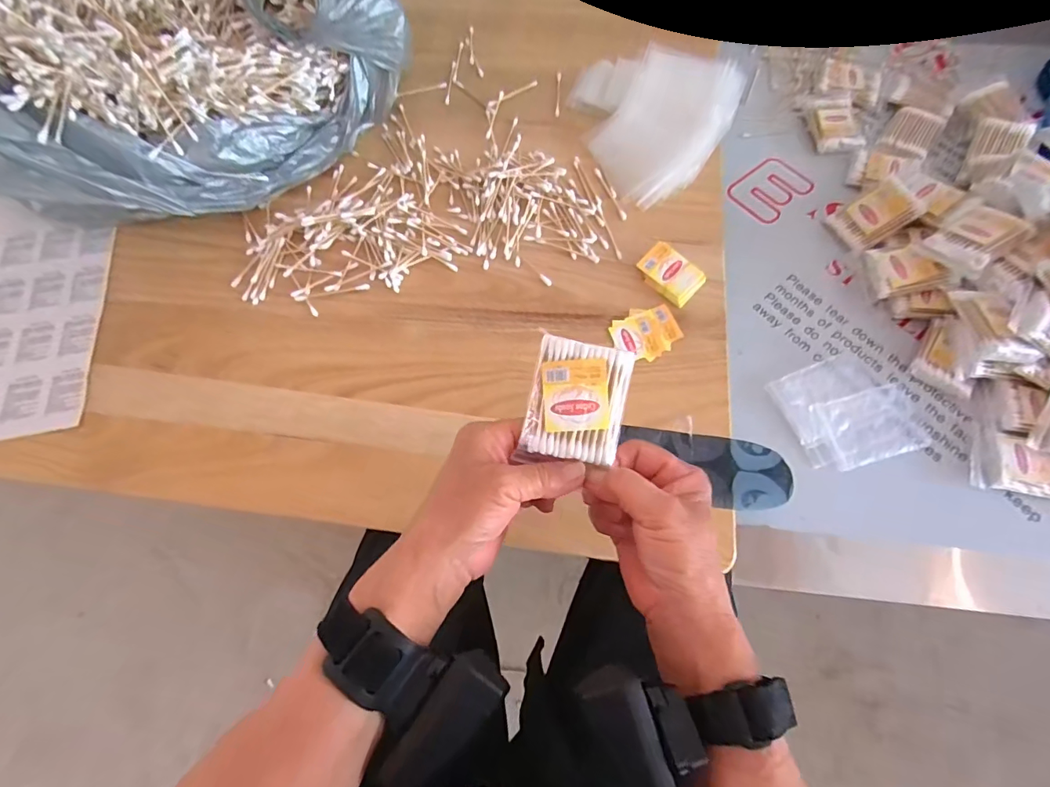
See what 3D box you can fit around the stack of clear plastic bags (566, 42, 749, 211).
[{"bbox_3d":[0.132,-0.305,0.527,0.177,0.010,0.193,22,82,14],"label":"stack of clear plastic bags"}]

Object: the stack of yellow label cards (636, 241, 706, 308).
[{"bbox_3d":[0.143,-0.117,0.462,0.043,0.015,0.061,-42,72,-12],"label":"stack of yellow label cards"}]

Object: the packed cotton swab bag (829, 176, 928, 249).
[{"bbox_3d":[0.387,-0.198,0.517,0.071,0.013,0.055,-36,71,30],"label":"packed cotton swab bag"}]

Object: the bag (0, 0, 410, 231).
[{"bbox_3d":[-0.363,-0.356,0.465,0.443,0.184,0.307,-41,75,-13],"label":"bag"}]

